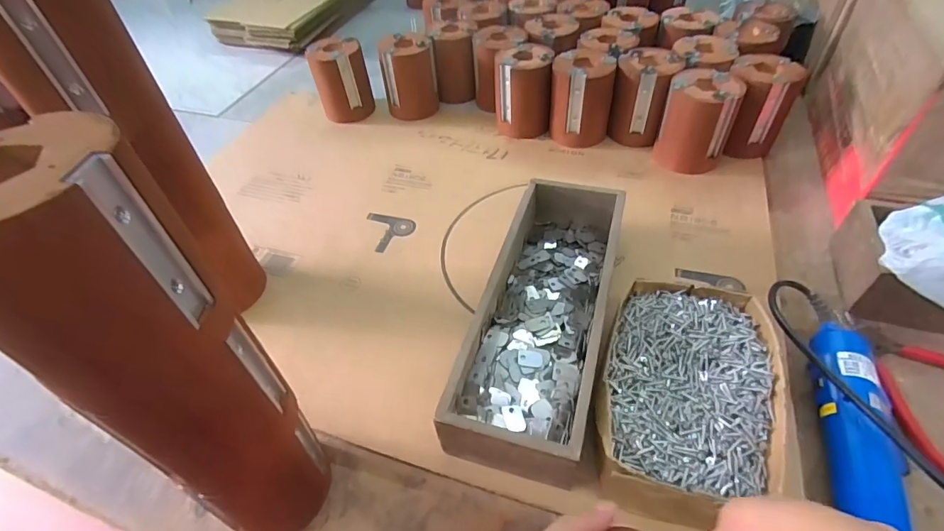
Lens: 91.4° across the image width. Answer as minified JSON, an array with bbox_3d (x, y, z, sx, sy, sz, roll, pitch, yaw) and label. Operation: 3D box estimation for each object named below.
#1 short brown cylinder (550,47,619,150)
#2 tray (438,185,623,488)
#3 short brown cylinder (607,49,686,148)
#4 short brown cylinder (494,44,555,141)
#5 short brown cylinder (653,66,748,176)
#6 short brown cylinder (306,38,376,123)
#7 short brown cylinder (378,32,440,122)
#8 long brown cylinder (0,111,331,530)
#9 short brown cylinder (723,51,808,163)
[{"bbox_3d":[0.146,-0.223,0.614,0.078,0.097,0.080,8,51,12],"label":"short brown cylinder"},{"bbox_3d":[0.068,0.039,0.412,0.099,0.073,0.290,12,52,15],"label":"tray"},{"bbox_3d":[0.226,-0.223,0.607,0.074,0.096,0.079,20,54,21],"label":"short brown cylinder"},{"bbox_3d":[0.072,-0.243,0.642,0.076,0.098,0.080,3,50,8],"label":"short brown cylinder"},{"bbox_3d":[0.275,-0.176,0.562,0.078,0.098,0.088,23,55,23],"label":"short brown cylinder"},{"bbox_3d":[-0.196,-0.281,0.699,0.082,0.099,0.077,-19,50,-10],"label":"short brown cylinder"},{"bbox_3d":[-0.093,-0.282,0.692,0.079,0.101,0.070,-8,49,-1],"label":"short brown cylinder"},{"bbox_3d":[-0.148,0.069,0.258,0.075,0.296,0.078,-31,52,-21],"label":"long brown cylinder"},{"bbox_3d":[0.350,-0.199,0.575,0.075,0.098,0.081,-1,49,4],"label":"short brown cylinder"}]

